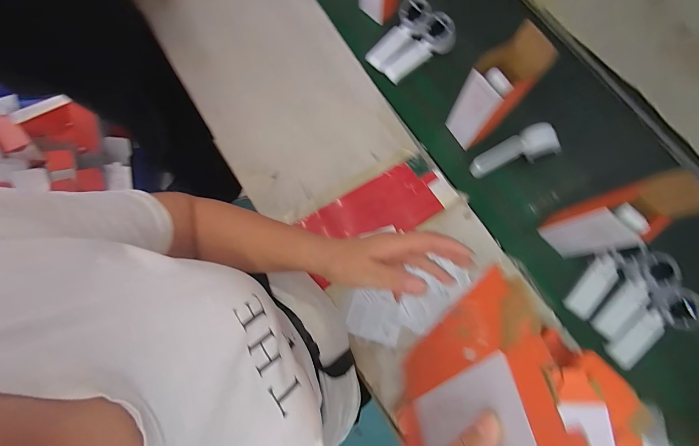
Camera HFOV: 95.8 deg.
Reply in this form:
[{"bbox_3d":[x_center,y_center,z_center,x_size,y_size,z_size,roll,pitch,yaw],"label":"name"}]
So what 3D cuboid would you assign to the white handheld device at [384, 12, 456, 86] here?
[{"bbox_3d":[0.149,-0.366,0.676,0.162,0.042,0.066,-37,80,14],"label":"white handheld device"}]

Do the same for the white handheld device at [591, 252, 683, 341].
[{"bbox_3d":[0.498,0.128,0.554,0.067,0.027,0.174,40,94,7],"label":"white handheld device"}]

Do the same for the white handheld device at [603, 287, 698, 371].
[{"bbox_3d":[0.511,0.174,0.530,0.163,0.060,0.072,-41,82,-8],"label":"white handheld device"}]

